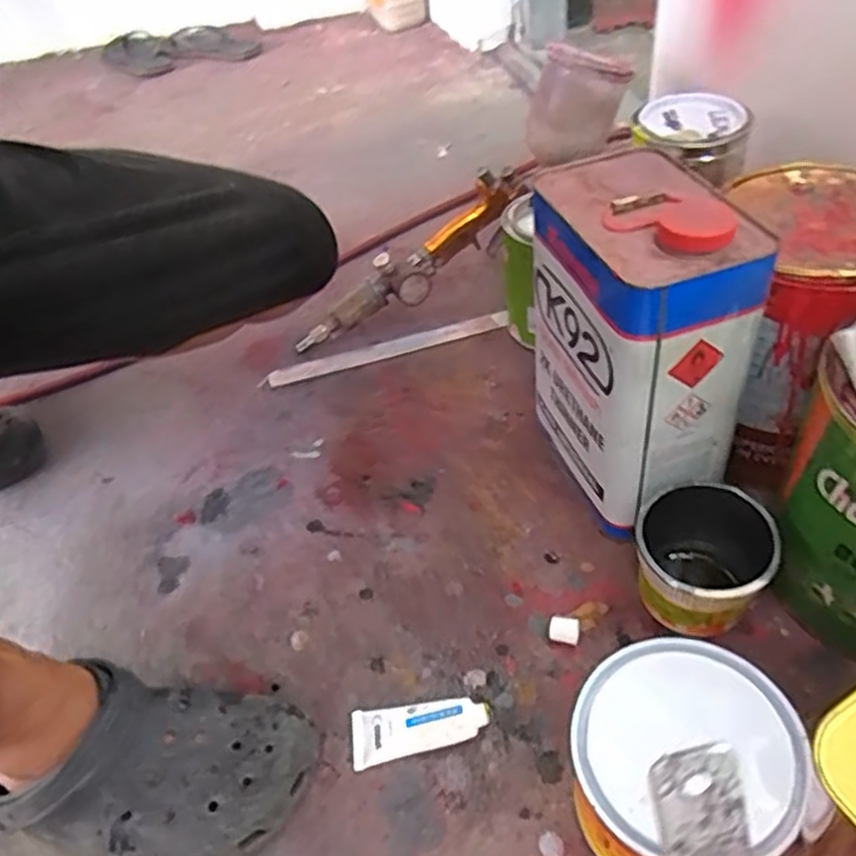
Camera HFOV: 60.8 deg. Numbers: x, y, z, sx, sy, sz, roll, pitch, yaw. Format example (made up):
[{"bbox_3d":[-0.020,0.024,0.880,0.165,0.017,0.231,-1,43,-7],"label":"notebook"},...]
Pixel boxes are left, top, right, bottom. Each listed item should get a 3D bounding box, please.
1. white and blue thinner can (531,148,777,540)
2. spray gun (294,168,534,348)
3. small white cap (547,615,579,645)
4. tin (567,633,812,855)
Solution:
[{"bbox_3d":[0.155,-0.067,0.558,0.106,0.226,0.175,-18,44,-9],"label":"white and blue thinner can"},{"bbox_3d":[-0.014,-0.183,0.817,0.320,0.074,0.053,-38,50,-2],"label":"spray gun"},{"bbox_3d":[0.100,0.149,0.535,0.022,0.018,0.015,7,47,14],"label":"small white cap"},{"bbox_3d":[0.144,0.200,0.430,0.118,0.090,0.120,-5,44,5],"label":"tin"}]

